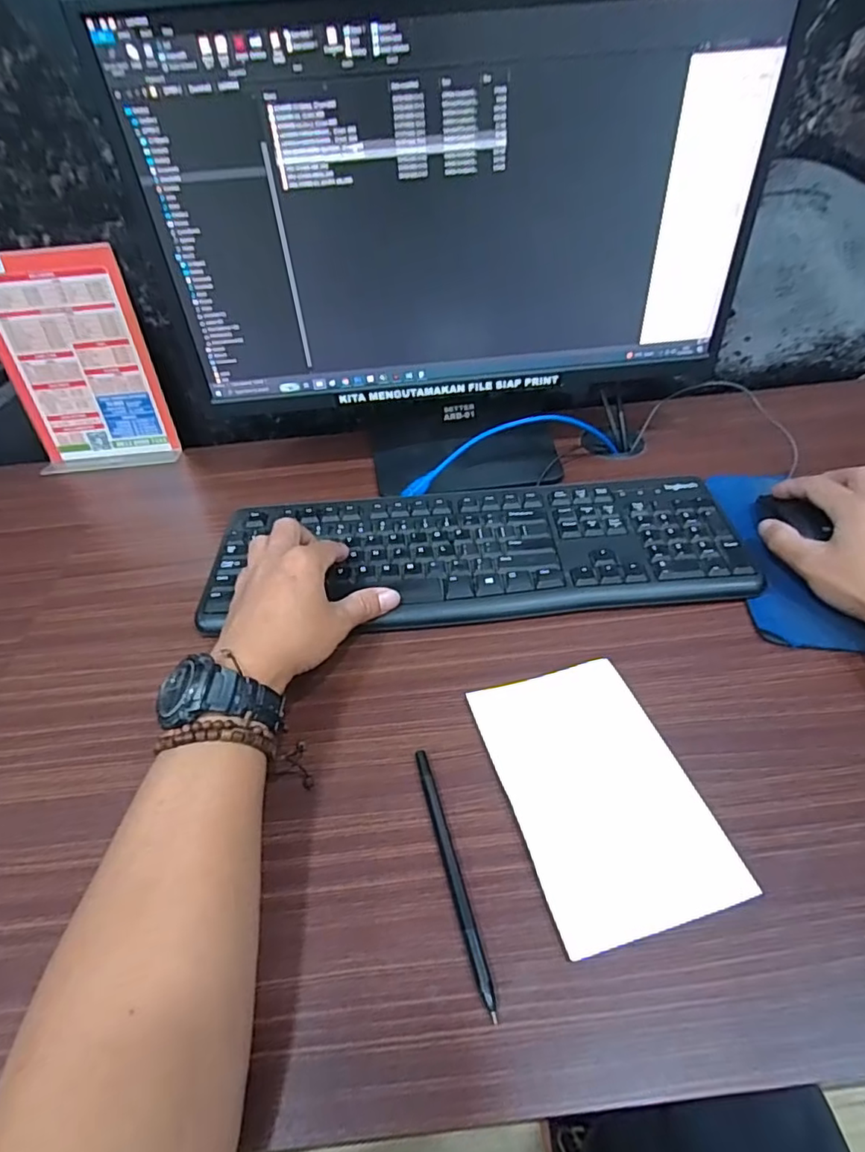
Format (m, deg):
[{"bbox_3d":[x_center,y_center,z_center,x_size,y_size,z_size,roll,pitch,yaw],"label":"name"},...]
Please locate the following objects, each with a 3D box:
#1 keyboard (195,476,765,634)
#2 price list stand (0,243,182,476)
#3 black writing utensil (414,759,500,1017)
[{"bbox_3d":[0.034,-0.024,0.487,0.430,0.021,0.163,-2,43,3],"label":"keyboard"},{"bbox_3d":[-0.375,-0.219,0.603,0.148,0.211,0.047,-5,44,0],"label":"price list stand"},{"bbox_3d":[0.010,0.158,0.312,0.008,0.006,0.137,-13,45,-9],"label":"black writing utensil"}]

